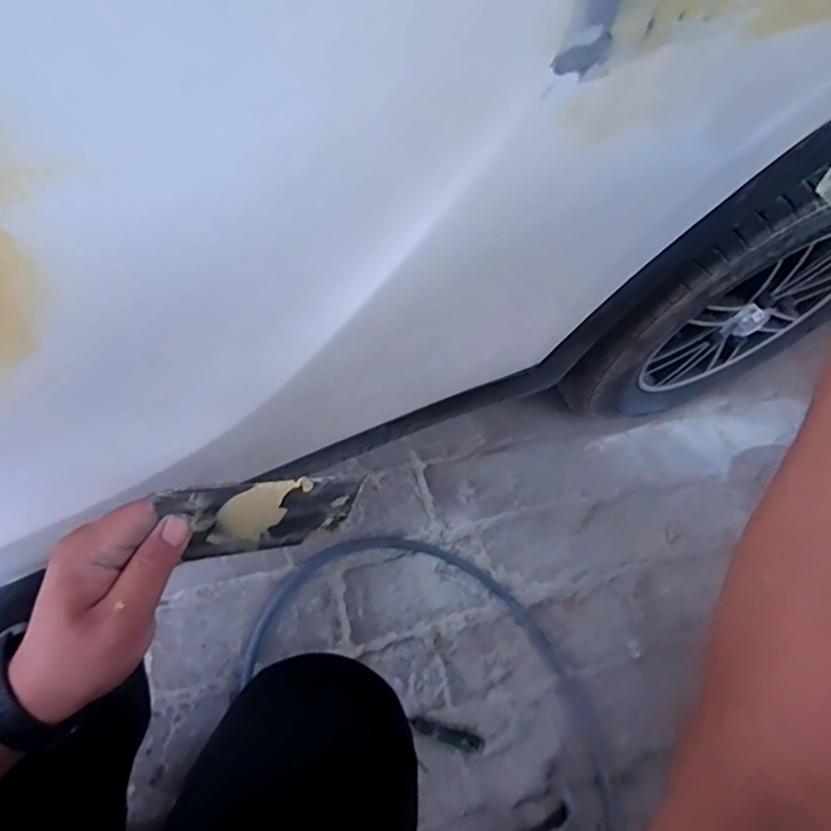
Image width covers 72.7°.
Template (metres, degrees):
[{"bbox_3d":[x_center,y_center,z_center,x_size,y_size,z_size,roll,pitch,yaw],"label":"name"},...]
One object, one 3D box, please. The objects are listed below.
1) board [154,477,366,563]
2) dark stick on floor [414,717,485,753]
[{"bbox_3d":[-0.102,0.068,0.384,0.128,0.072,0.004,-4,46,-29],"label":"board"},{"bbox_3d":[0.046,0.463,0.819,0.107,0.015,0.023,16,63,5],"label":"dark stick on floor"}]

